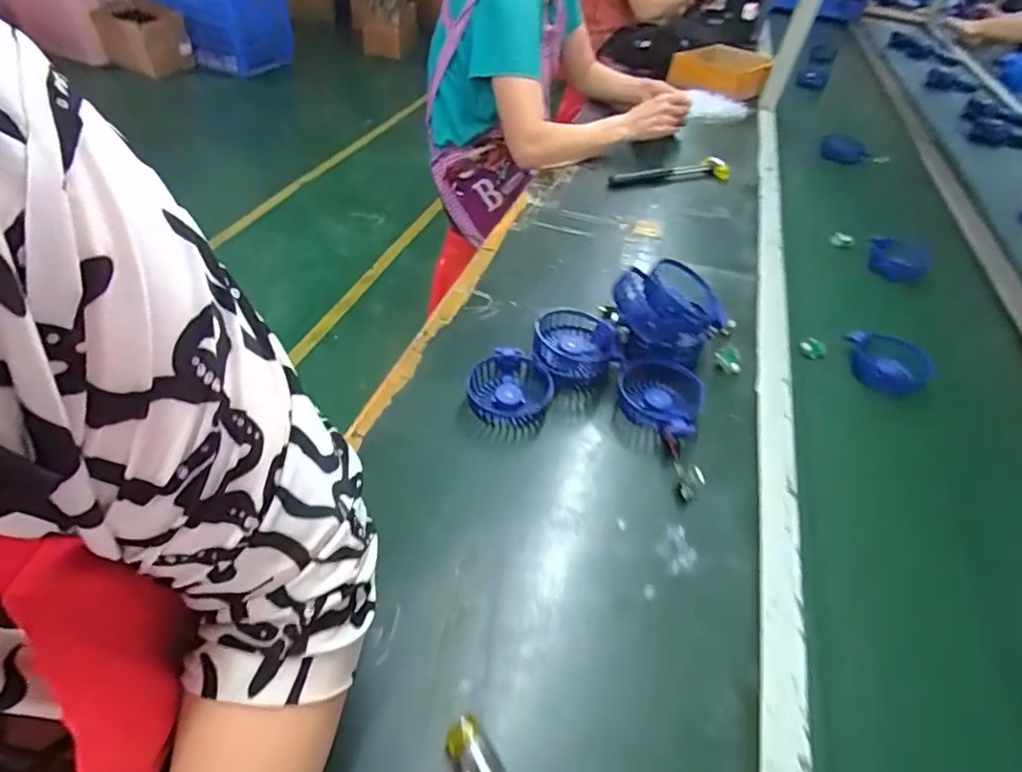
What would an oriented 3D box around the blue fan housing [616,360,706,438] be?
[{"bbox_3d":[0.158,0.020,0.602,0.088,0.039,0.102,13,46,7],"label":"blue fan housing"}]

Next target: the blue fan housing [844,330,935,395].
[{"bbox_3d":[0.476,-0.033,0.710,0.056,0.047,0.101,-23,52,-26],"label":"blue fan housing"}]

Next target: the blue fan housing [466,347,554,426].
[{"bbox_3d":[-0.003,0.003,0.603,0.089,0.036,0.091,-4,46,-9],"label":"blue fan housing"}]

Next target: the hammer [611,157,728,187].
[{"bbox_3d":[0.298,-0.401,1.047,0.243,0.028,0.052,-9,47,-15],"label":"hammer"}]

